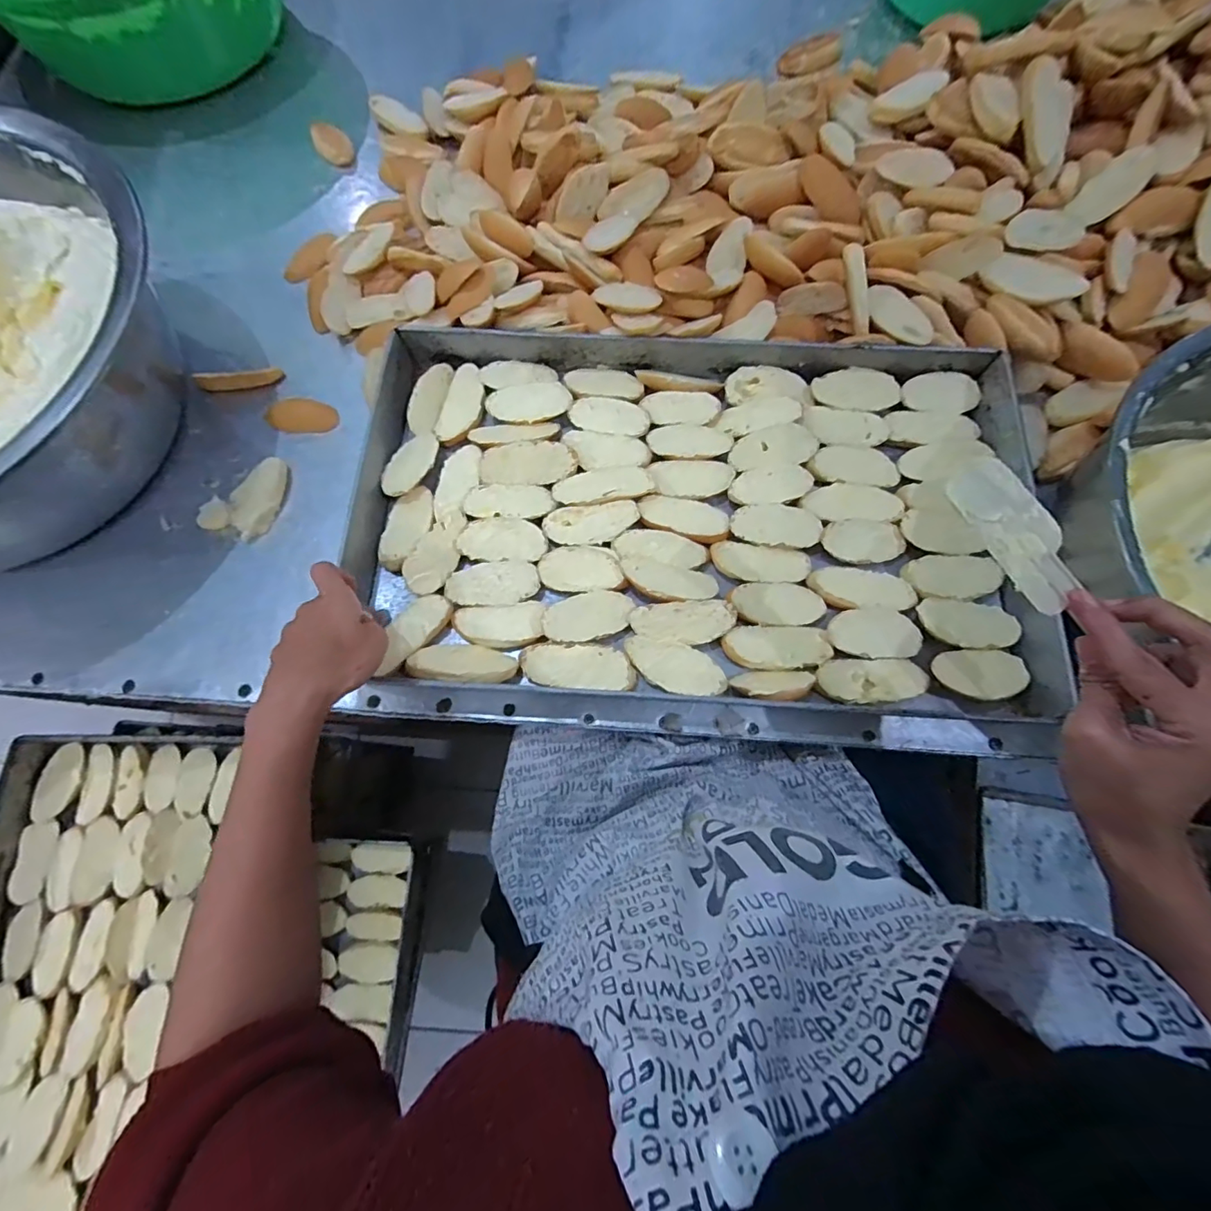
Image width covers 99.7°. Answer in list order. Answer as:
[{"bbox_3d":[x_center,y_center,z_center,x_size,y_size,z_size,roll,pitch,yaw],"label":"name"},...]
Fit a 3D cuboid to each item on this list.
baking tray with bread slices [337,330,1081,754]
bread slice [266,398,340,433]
[{"bbox_3d":[0.077,-0.077,0.489,0.619,0.052,0.380,4,74,2],"label":"baking tray with bread slices"},{"bbox_3d":[-0.325,-0.203,0.547,0.071,0.014,0.035,1,73,1],"label":"bread slice"}]

